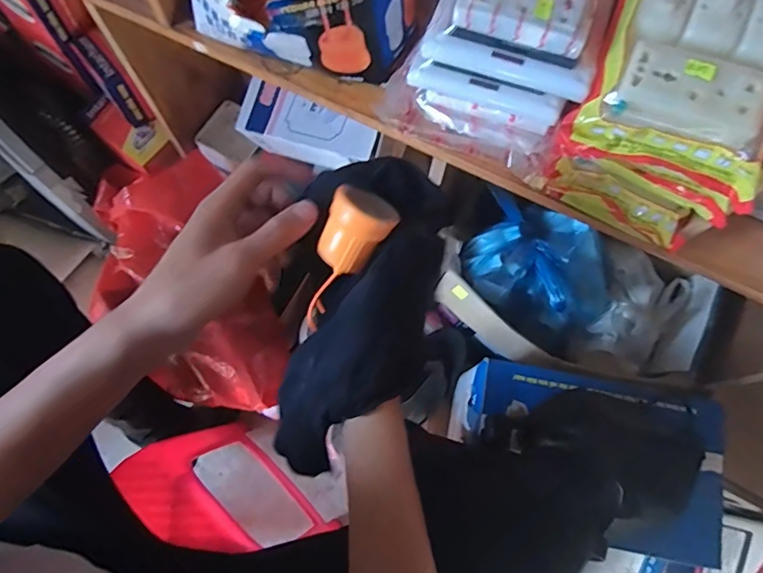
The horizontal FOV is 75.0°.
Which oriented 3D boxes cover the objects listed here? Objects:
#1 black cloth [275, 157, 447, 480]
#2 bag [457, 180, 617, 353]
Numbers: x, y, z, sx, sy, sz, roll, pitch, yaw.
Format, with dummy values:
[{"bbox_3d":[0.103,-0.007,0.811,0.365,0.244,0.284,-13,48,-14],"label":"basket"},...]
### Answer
[{"bbox_3d":[-0.025,0.037,0.360,0.104,0.053,0.251,23,103,6],"label":"black cloth"},{"bbox_3d":[0.242,-0.022,0.767,0.230,0.125,0.176,25,73,7],"label":"bag"}]

